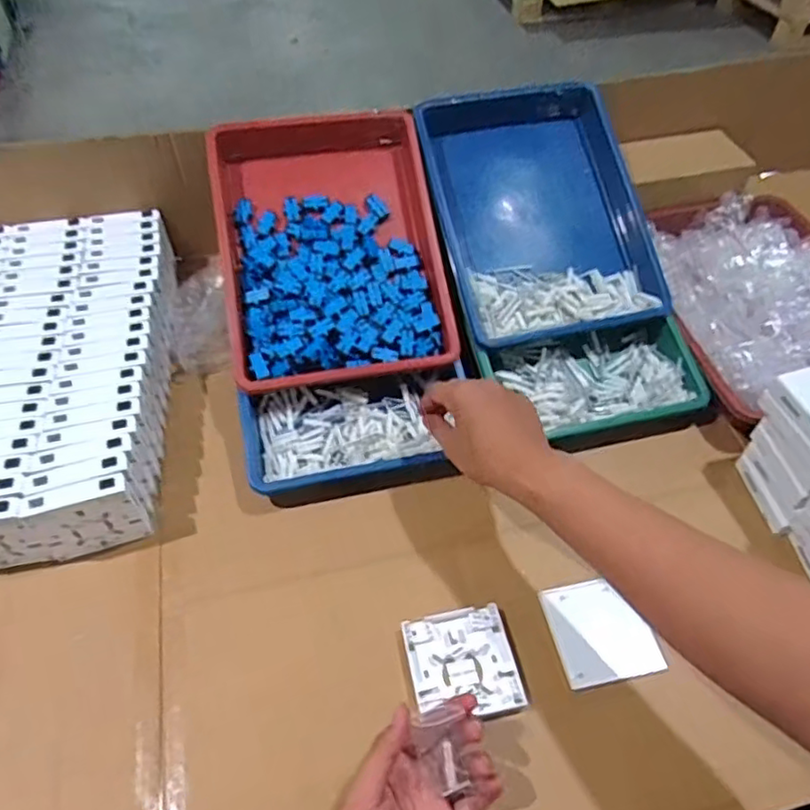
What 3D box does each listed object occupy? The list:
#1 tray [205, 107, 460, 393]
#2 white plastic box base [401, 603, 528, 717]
[{"bbox_3d":[-0.086,-0.184,0.710,0.239,0.068,0.326,-8,72,-10],"label":"tray"},{"bbox_3d":[0.048,0.220,0.536,0.087,0.014,0.084,-10,52,-8],"label":"white plastic box base"}]

